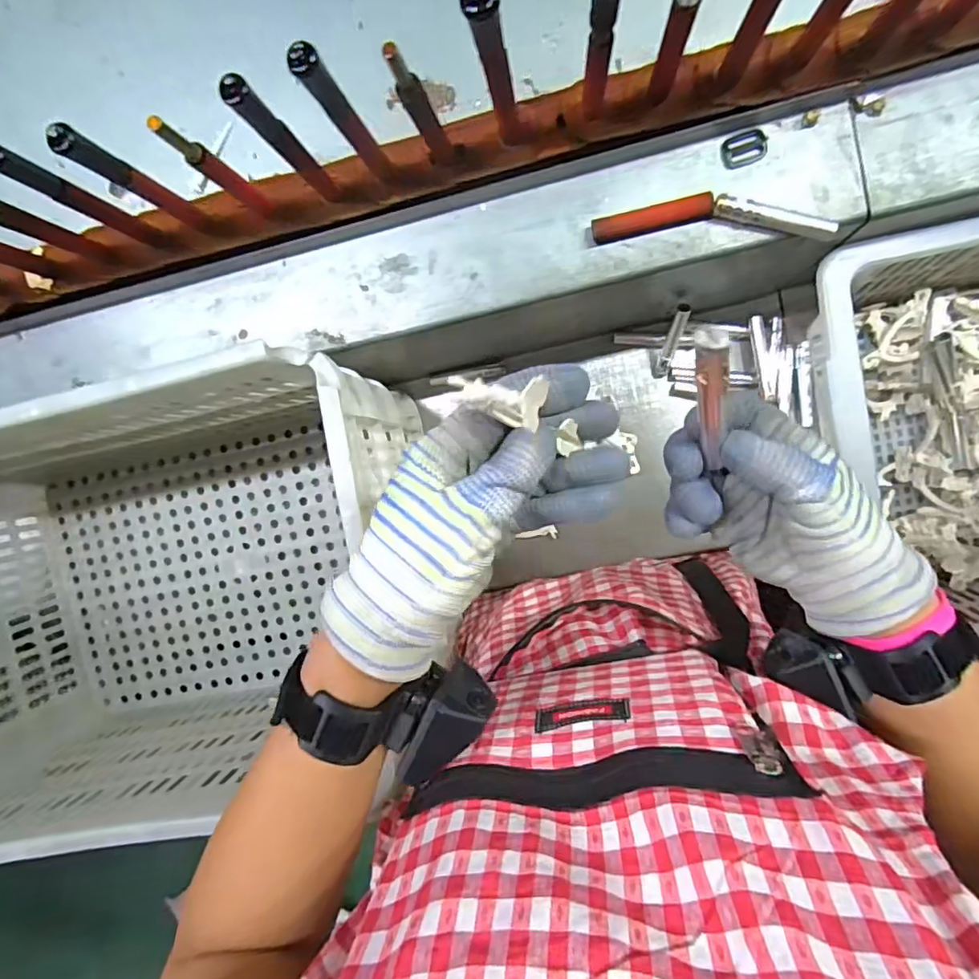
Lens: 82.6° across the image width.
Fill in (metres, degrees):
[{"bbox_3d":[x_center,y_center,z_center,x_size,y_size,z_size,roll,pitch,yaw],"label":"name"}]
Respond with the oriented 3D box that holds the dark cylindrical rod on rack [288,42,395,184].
[{"bbox_3d":[-0.093,-0.245,0.376,0.018,0.143,0.021,-35,95,7],"label":"dark cylindrical rod on rack"}]

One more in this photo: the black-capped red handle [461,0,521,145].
[{"bbox_3d":[0.006,-0.266,0.371,0.021,0.166,0.022,-14,97,5],"label":"black-capped red handle"}]

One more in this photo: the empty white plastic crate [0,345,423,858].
[{"bbox_3d":[-0.333,0.100,0.573,0.543,0.290,0.354,-14,97,5],"label":"empty white plastic crate"}]

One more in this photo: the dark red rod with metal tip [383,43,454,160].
[{"bbox_3d":[-0.044,-0.255,0.374,0.019,0.118,0.014,-25,96,6],"label":"dark red rod with metal tip"}]

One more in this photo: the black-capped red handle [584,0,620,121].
[{"bbox_3d":[0.071,-0.280,0.352,0.018,0.144,0.018,-2,98,3],"label":"black-capped red handle"}]

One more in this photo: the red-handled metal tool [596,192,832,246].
[{"bbox_3d":[0.172,-0.212,0.435,0.176,0.016,0.031,2,97,6],"label":"red-handled metal tool"}]

